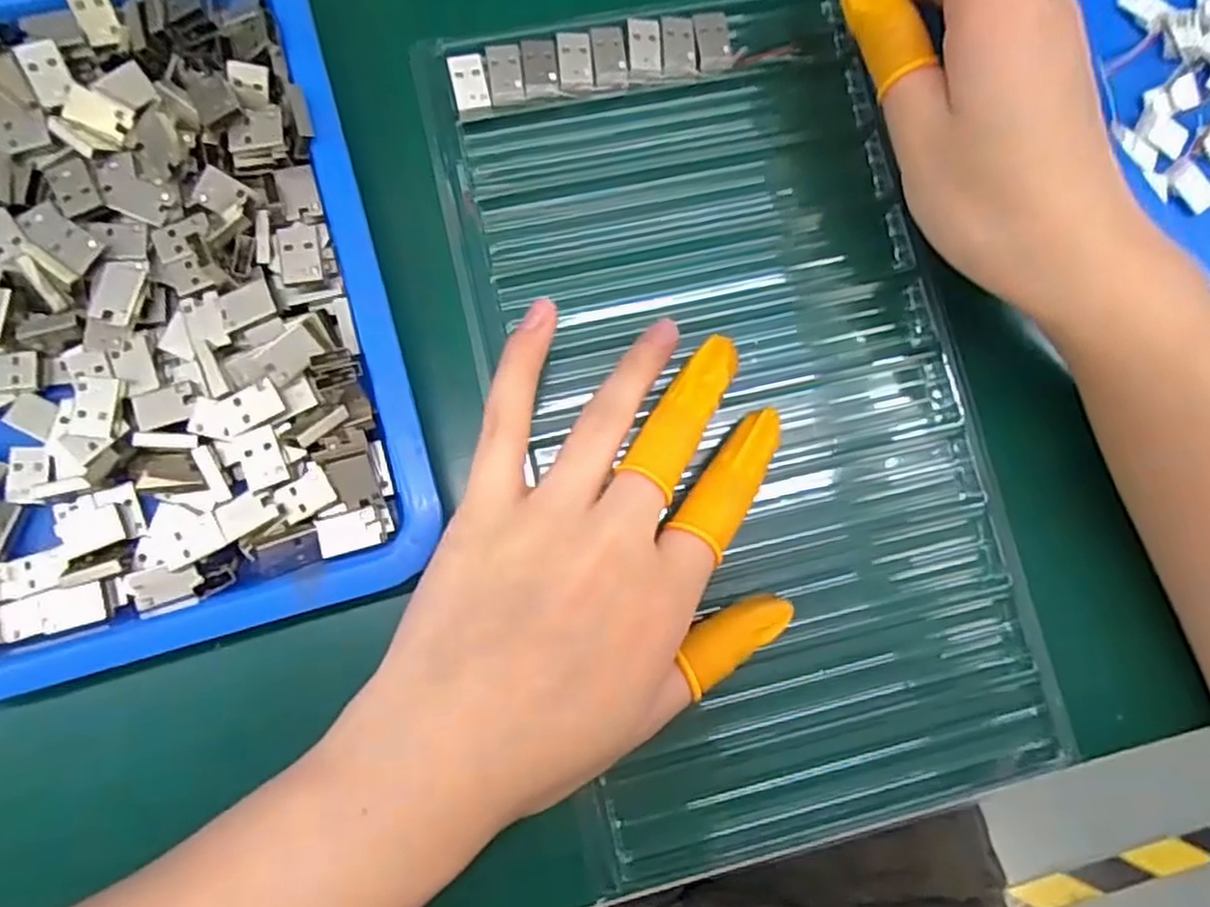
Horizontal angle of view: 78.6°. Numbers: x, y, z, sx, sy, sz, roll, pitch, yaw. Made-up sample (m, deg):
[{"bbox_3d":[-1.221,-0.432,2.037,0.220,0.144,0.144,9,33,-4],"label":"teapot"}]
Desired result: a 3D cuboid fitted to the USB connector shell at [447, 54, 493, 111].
[{"bbox_3d":[-0.047,-0.128,0.256,0.012,0.004,0.018,-14,84,-6],"label":"USB connector shell"}]

